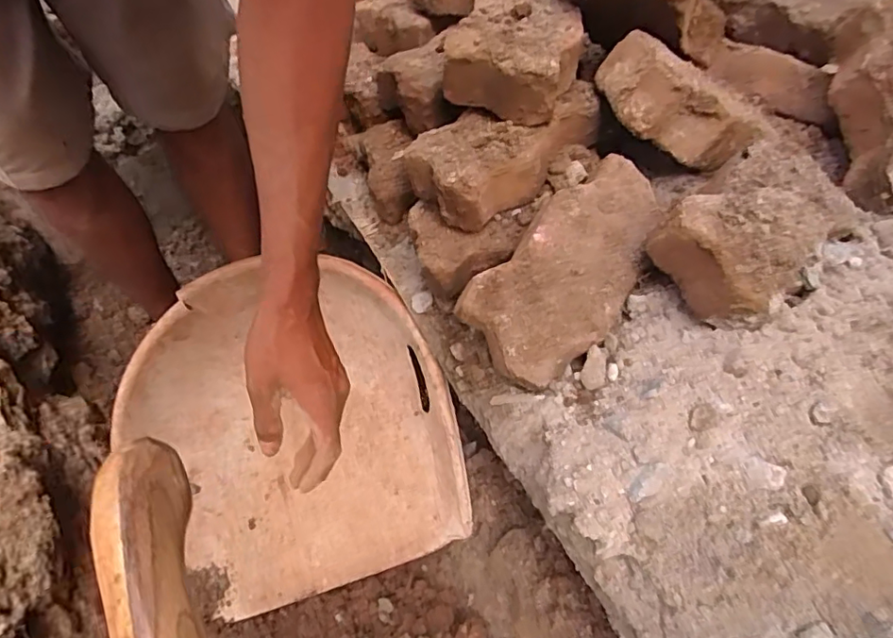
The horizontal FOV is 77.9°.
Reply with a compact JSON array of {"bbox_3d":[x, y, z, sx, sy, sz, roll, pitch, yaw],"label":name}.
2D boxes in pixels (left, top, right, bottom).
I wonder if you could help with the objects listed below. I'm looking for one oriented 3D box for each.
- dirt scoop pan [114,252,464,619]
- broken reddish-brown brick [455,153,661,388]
[{"bbox_3d":[-0.196,0.126,0.680,0.406,0.135,0.397,-18,72,8],"label":"dirt scoop pan"},{"bbox_3d":[0.110,-0.043,0.511,0.113,0.060,0.211,44,81,2],"label":"broken reddish-brown brick"}]

